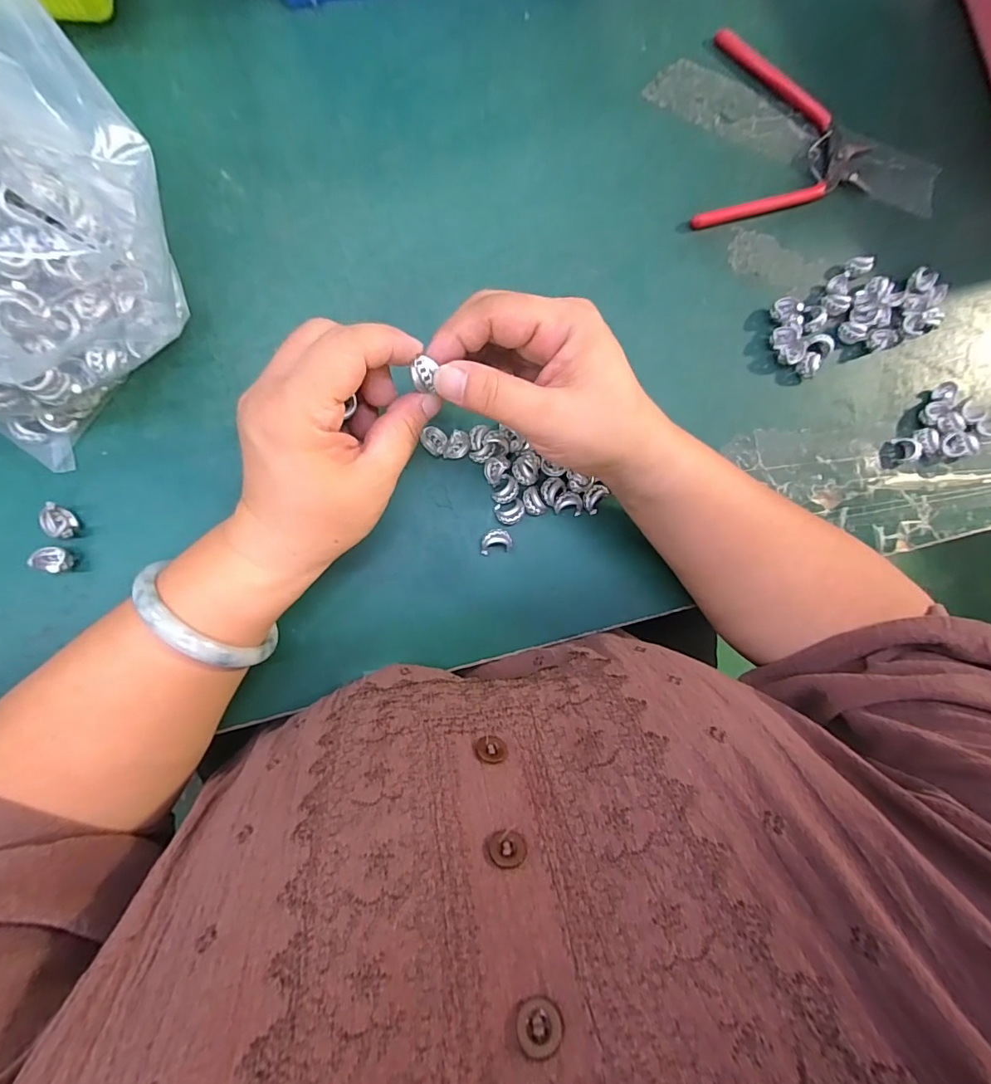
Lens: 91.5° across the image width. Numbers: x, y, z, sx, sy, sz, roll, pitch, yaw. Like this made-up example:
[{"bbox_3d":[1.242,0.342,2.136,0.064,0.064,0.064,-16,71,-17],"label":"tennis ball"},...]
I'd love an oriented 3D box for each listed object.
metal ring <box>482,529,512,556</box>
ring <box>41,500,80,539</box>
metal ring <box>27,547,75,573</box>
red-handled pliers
[{"bbox_3d":[0.001,0.000,0.293,0.019,0.010,0.014,-10,89,-10],"label":"metal ring"},{"bbox_3d":[-0.233,-0.010,0.258,0.013,0.013,0.016,-41,94,-9],"label":"ring"},{"bbox_3d":[-0.234,0.009,0.255,0.014,0.015,0.012,10,85,-9],"label":"metal ring"},{"bbox_3d":[0.207,-0.274,0.341,0.125,0.012,0.142,11,86,-8],"label":"red-handled pliers"}]

